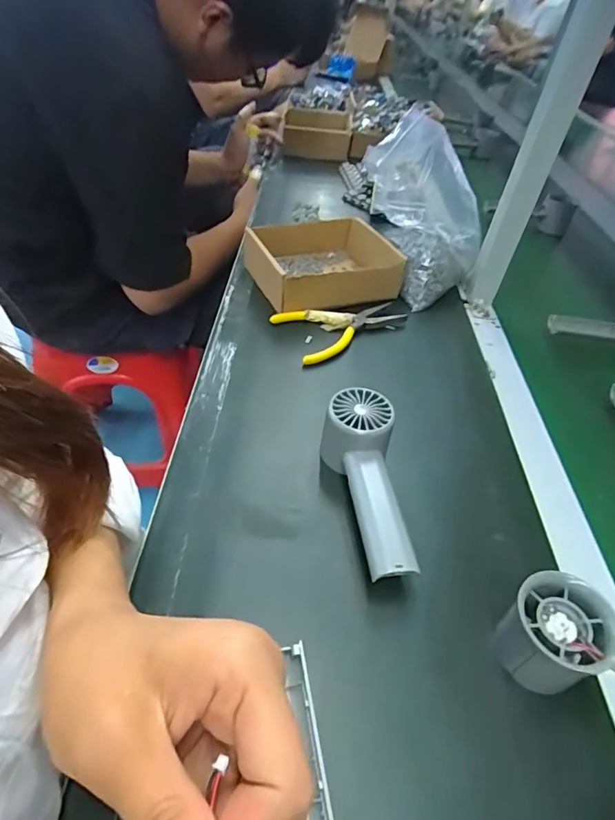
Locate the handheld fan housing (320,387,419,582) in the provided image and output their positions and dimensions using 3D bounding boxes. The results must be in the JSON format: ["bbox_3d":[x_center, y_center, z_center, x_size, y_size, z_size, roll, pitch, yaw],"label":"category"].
[{"bbox_3d":[0.042,0.056,0.372,0.054,0.054,0.151,3,43,-4],"label":"handheld fan housing"}]

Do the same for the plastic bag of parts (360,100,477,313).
[{"bbox_3d":[0.147,-0.257,0.623,0.160,0.195,0.157,16,43,10],"label":"plastic bag of parts"}]

